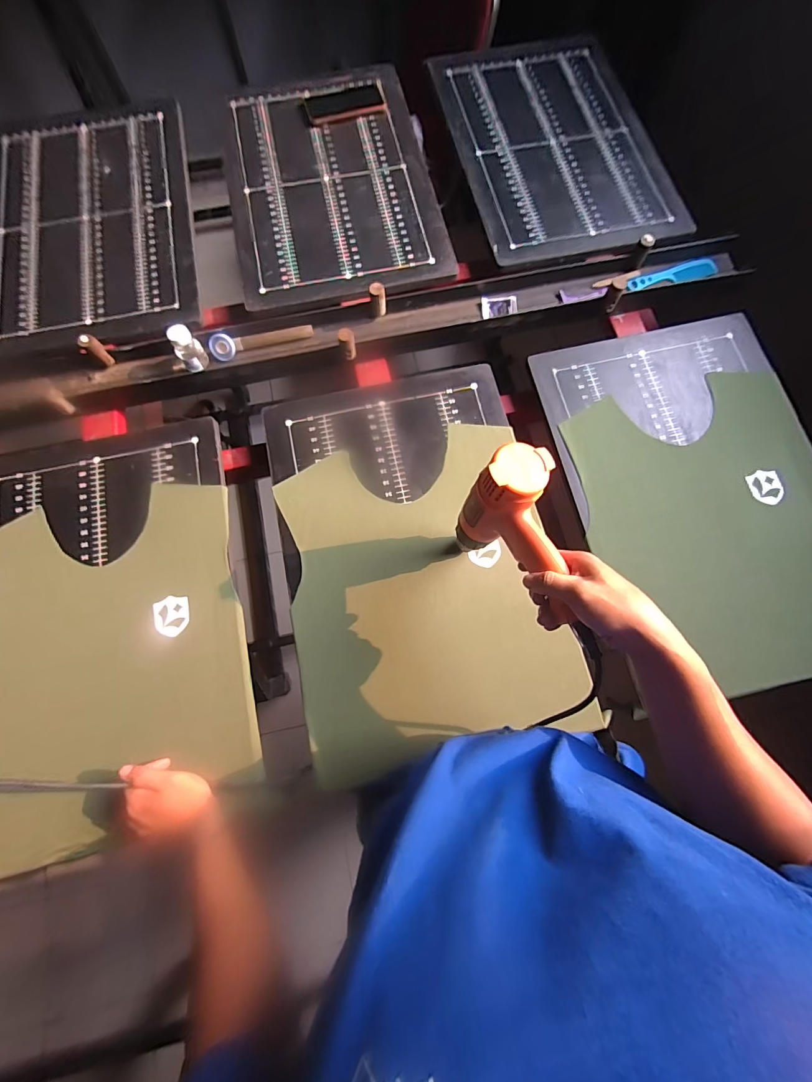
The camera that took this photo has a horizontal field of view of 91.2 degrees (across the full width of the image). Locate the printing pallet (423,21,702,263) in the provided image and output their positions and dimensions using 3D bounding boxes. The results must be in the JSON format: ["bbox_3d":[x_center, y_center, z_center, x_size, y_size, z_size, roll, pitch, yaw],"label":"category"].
[{"bbox_3d":[0.294,-0.824,0.808,0.380,0.025,0.577,-12,78,-4],"label":"printing pallet"}]

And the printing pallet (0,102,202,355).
[{"bbox_3d":[-0.601,-0.617,0.761,0.381,0.016,0.555,-8,77,-3],"label":"printing pallet"}]

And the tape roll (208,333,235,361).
[{"bbox_3d":[-0.313,-0.329,0.679,0.041,0.042,0.012,-1,40,-9],"label":"tape roll"}]

